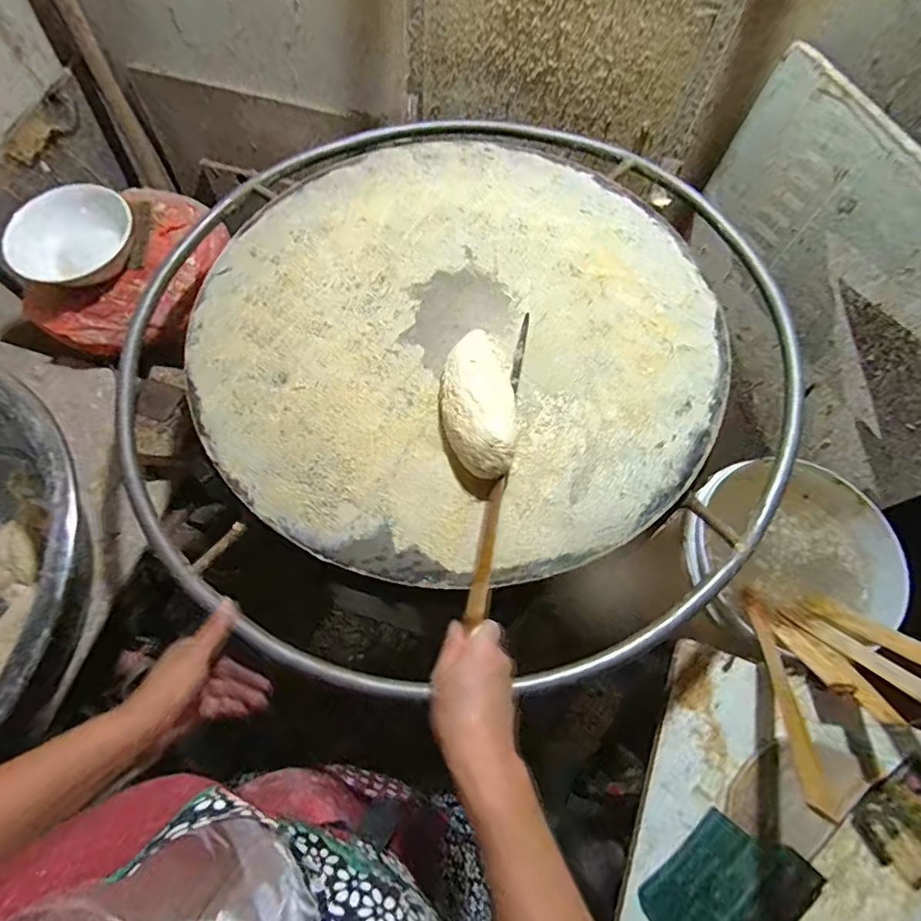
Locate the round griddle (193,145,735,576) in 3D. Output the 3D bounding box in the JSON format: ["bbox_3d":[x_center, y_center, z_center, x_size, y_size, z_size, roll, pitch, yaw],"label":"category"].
[{"bbox_3d":[-0.002,-0.166,0.611,0.588,0.030,0.603,1,65,-3],"label":"round griddle"}]

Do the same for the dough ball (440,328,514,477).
[{"bbox_3d":[0.018,-0.069,0.537,0.072,0.053,0.183,0,65,-3],"label":"dough ball"}]

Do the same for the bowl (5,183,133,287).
[{"bbox_3d":[-0.598,-0.341,0.782,0.167,0.082,0.174,1,65,-3],"label":"bowl"}]

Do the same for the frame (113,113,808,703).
[{"bbox_3d":[0.005,-0.166,0.655,0.855,0.059,0.822,-41,72,-16],"label":"frame"}]

